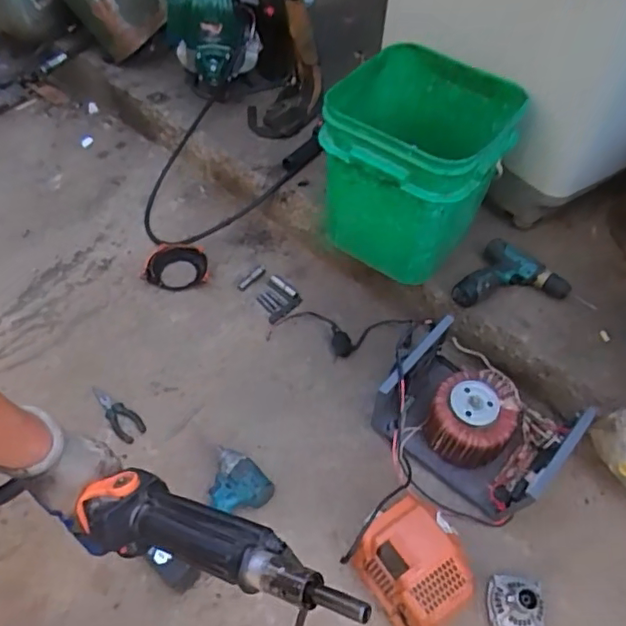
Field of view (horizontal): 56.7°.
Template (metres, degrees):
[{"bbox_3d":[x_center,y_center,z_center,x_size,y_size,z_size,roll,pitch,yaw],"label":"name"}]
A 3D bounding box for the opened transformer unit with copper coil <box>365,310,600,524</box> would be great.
[{"bbox_3d":[0.299,0.201,1.090,0.326,0.177,0.253,30,55,20],"label":"opened transformer unit with copper coil"}]

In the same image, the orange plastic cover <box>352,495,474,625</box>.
[{"bbox_3d":[0.161,0.422,0.961,0.138,0.134,0.184,-31,59,-26],"label":"orange plastic cover"}]

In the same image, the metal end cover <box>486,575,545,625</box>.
[{"bbox_3d":[0.337,0.480,0.960,0.087,0.076,0.091,4,50,0],"label":"metal end cover"}]

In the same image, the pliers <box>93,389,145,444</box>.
[{"bbox_3d":[-0.407,0.206,1.201,0.159,0.012,0.052,38,58,25],"label":"pliers"}]

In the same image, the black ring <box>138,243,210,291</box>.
[{"bbox_3d":[-0.325,-0.109,1.386,0.154,0.052,0.109,1,50,-3],"label":"black ring"}]

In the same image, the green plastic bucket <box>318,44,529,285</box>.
[{"bbox_3d":[0.195,-0.296,1.144,0.308,0.386,0.275,33,61,15],"label":"green plastic bucket"}]

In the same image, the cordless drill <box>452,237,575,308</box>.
[{"bbox_3d":[0.409,-0.050,1.185,0.188,0.063,0.180,31,55,20],"label":"cordless drill"}]

